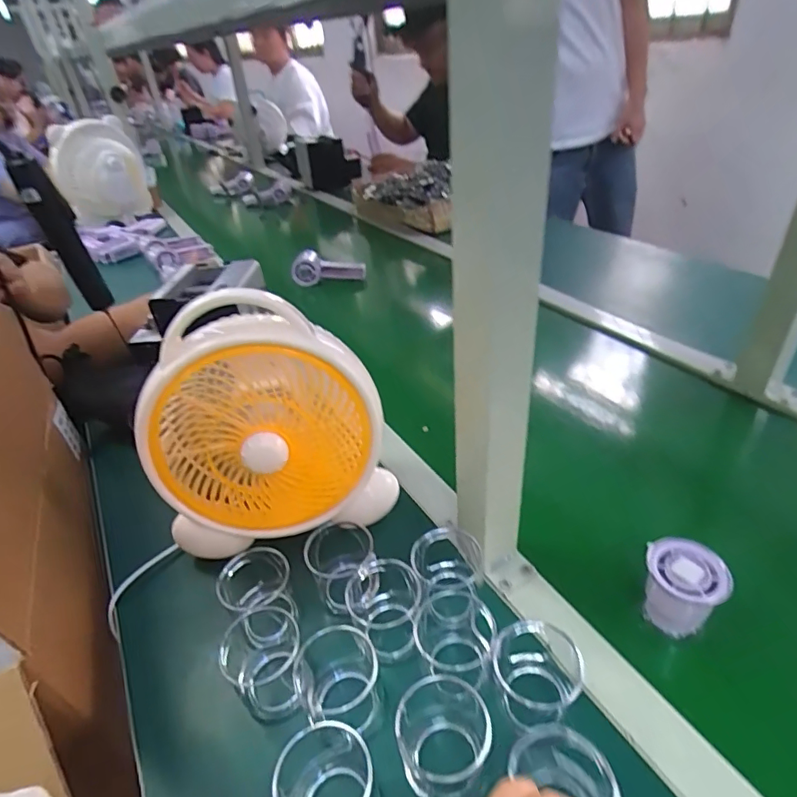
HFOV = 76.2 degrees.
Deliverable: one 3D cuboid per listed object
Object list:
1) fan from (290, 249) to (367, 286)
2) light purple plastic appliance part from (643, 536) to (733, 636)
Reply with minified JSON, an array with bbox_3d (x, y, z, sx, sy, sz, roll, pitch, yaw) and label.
[{"bbox_3d":[-0.151,-0.283,1.082,0.154,0.066,0.039,-10,36,-5],"label":"fan"},{"bbox_3d":[0.228,0.154,0.412,0.056,0.058,0.055,-4,36,3],"label":"light purple plastic appliance part"}]

